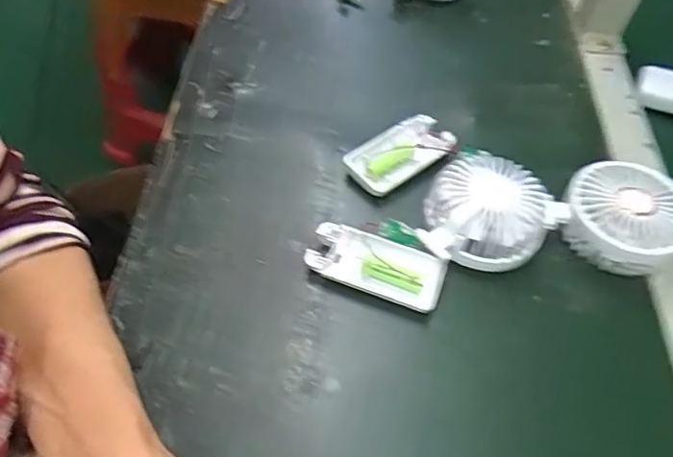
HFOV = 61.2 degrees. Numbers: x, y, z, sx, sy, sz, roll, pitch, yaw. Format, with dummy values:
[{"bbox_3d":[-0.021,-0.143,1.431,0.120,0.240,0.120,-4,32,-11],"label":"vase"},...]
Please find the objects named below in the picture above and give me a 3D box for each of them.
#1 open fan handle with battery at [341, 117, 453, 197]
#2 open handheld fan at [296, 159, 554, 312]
[{"bbox_3d":[0.055,-0.064,0.488,0.094,0.014,0.052,-30,61,-23],"label":"open fan handle with battery"},{"bbox_3d":[0.072,0.006,0.429,0.179,0.034,0.089,-22,58,-4],"label":"open handheld fan"}]

